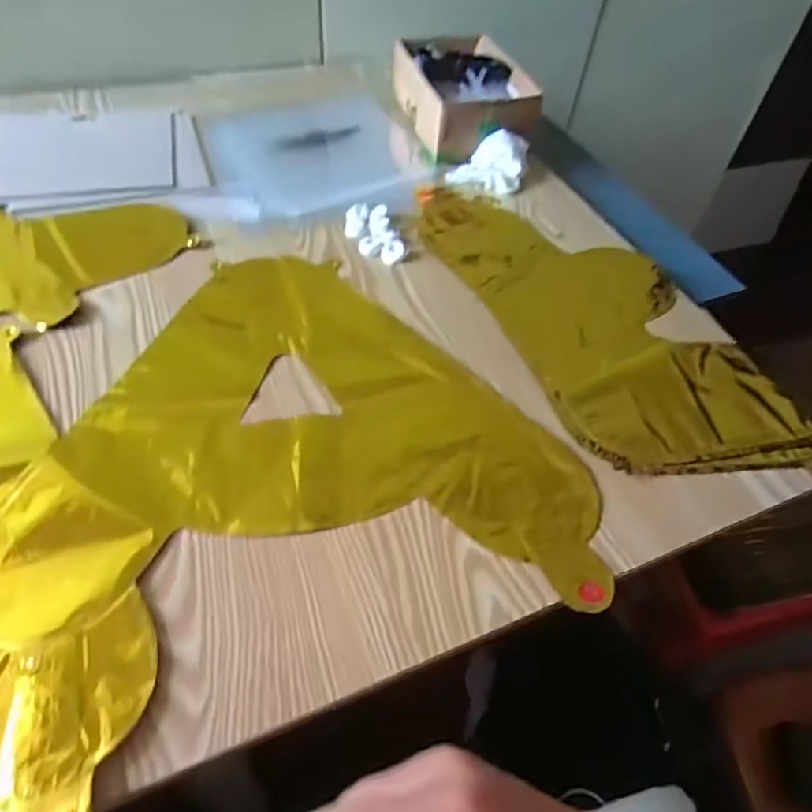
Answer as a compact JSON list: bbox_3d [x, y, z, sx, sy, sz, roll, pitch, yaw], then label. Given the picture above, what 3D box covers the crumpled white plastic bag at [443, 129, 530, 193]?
[{"bbox_3d":[0.093,-0.276,0.654,0.084,0.037,0.057,11,51,4],"label":"crumpled white plastic bag"}]

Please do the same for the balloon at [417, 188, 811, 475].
[{"bbox_3d":[0.163,-0.091,0.536,0.184,0.020,0.414,-19,55,-19],"label":"balloon"}]

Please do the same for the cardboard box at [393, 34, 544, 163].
[{"bbox_3d":[0.066,-0.385,0.720,0.135,0.070,0.210,-9,52,-12],"label":"cardboard box"}]

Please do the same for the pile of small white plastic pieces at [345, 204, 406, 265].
[{"bbox_3d":[-0.034,-0.173,0.579,0.046,0.012,0.087,-11,53,-13],"label":"pile of small white plastic pieces"}]

